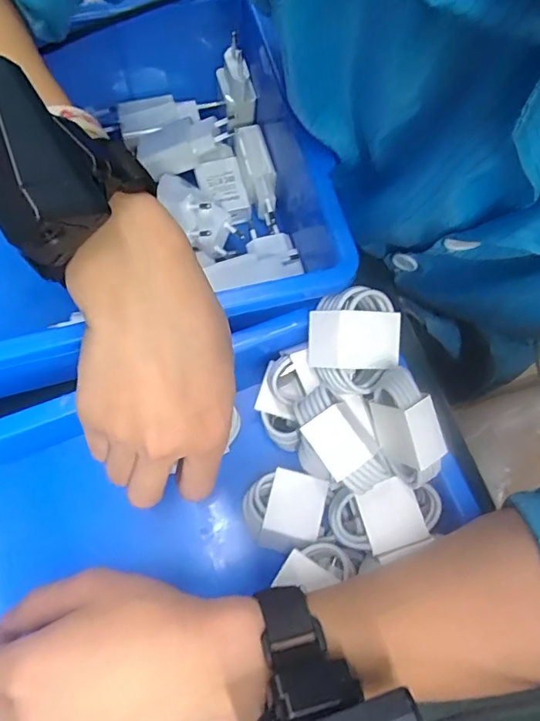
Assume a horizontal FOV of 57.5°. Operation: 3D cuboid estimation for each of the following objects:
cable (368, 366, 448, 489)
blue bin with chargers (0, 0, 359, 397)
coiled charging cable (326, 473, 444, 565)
[{"bbox_3d":[0.078,0.038,0.285,0.024,0.050,0.064,-20,75,-7],"label":"cable"},{"bbox_3d":[-0.148,-0.103,0.341,0.369,0.106,0.233,-15,75,-6],"label":"blue bin with chargers"},{"bbox_3d":[0.072,0.099,0.299,0.065,0.015,0.032,-14,60,0],"label":"coiled charging cable"}]

